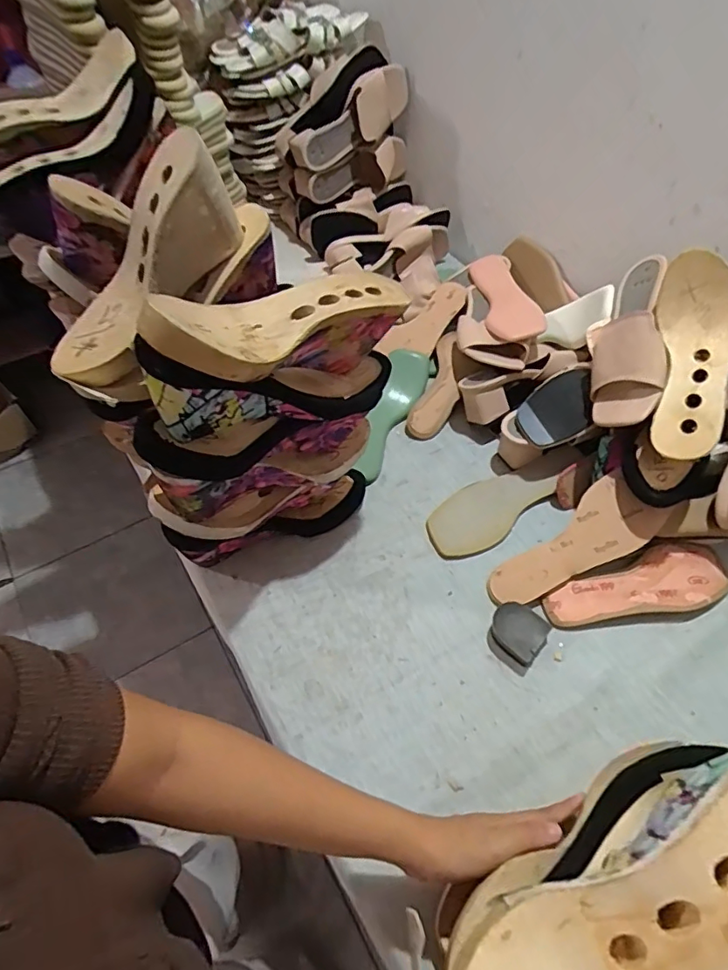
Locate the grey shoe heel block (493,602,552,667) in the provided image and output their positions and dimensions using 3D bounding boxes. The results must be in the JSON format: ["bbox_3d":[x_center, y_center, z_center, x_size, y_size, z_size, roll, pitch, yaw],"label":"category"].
[{"bbox_3d":[0.173,0.164,0.598,0.050,0.030,0.062,-30,61,-21],"label":"grey shoe heel block"}]

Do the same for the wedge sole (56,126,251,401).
[{"bbox_3d":[-0.191,-0.188,0.482,0.088,0.077,0.230,46,106,26],"label":"wedge sole"}]

